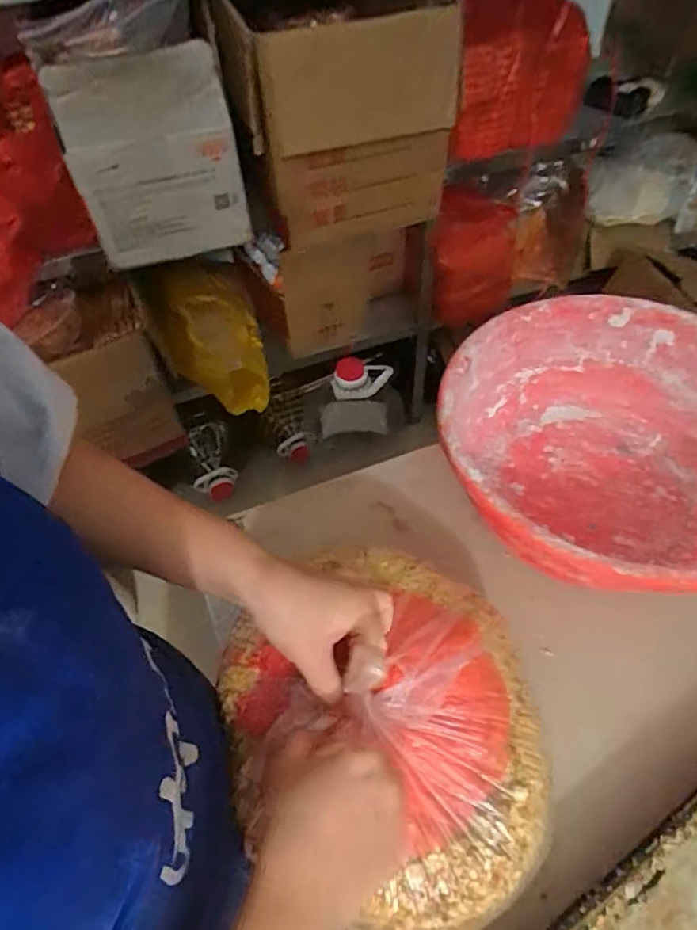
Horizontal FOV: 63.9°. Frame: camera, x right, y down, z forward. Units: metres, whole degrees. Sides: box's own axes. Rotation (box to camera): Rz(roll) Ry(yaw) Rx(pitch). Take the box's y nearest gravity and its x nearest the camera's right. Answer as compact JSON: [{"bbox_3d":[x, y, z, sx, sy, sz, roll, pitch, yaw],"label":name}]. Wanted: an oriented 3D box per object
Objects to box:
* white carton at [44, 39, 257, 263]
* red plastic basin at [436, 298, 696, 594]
[{"bbox_3d":[-0.320,-0.491,0.935,0.269,0.310,0.092,-16,54,-9],"label":"white carton"},{"bbox_3d":[0.293,-0.014,0.640,0.371,0.143,0.366,-2,53,2],"label":"red plastic basin"}]

